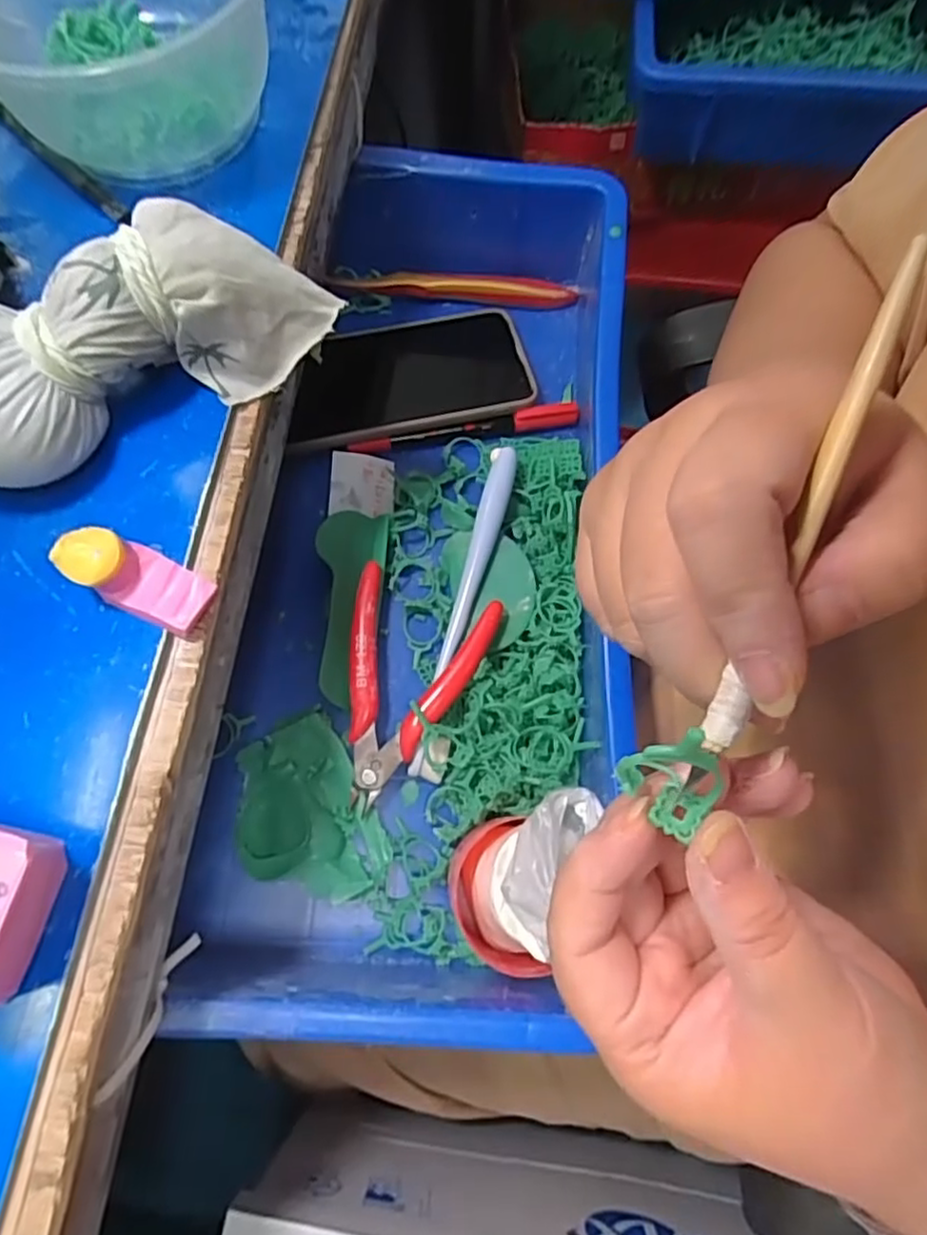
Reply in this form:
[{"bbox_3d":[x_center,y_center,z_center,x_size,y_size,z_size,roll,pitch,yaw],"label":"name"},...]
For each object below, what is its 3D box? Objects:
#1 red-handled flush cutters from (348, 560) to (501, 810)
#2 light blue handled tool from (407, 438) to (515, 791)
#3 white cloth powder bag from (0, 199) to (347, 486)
[{"bbox_3d":[-0.035,0.037,0.343,0.073,0.019,0.115,20,73,7],"label":"red-handled flush cutters"},{"bbox_3d":[0.003,-0.006,0.356,0.017,0.021,0.181,13,72,5],"label":"light blue handled tool"},{"bbox_3d":[-0.115,-0.096,0.231,0.146,0.047,0.055,-30,74,-9],"label":"white cloth powder bag"}]

